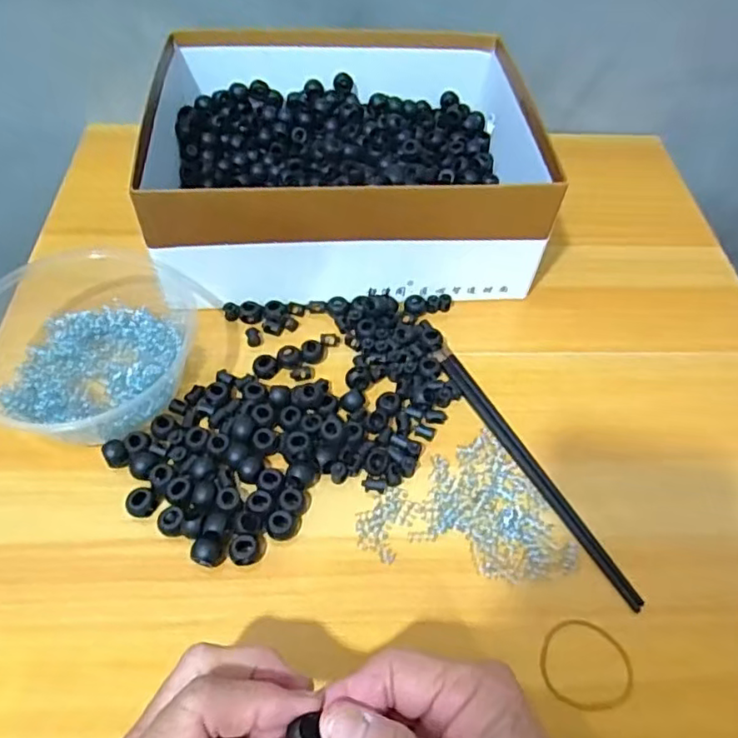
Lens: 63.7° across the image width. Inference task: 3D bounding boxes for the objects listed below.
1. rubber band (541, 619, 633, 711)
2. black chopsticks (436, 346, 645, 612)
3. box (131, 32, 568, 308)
[{"bbox_3d":[0.119,0.160,0.323,0.049,0.004,0.045,13,54,6],"label":"rubber band"},{"bbox_3d":[0.104,0.061,0.388,0.012,0.005,0.204,-23,58,-19],"label":"black chopsticks"},{"bbox_3d":[-0.020,-0.171,0.487,0.305,0.096,0.232,-4,54,-6],"label":"box"}]

